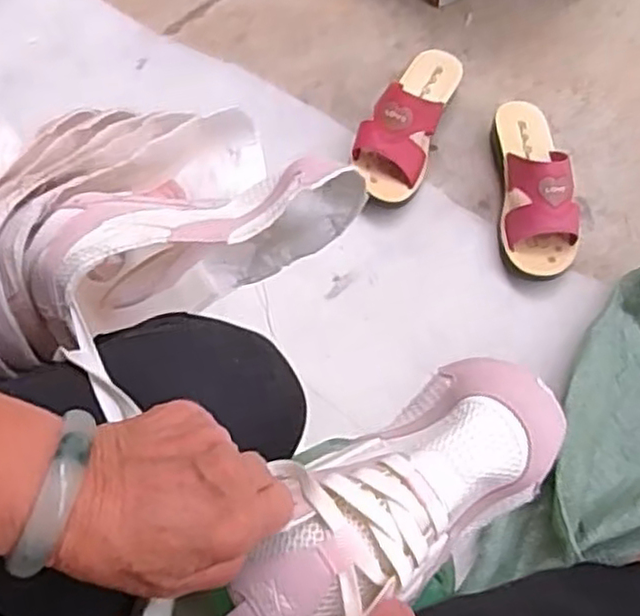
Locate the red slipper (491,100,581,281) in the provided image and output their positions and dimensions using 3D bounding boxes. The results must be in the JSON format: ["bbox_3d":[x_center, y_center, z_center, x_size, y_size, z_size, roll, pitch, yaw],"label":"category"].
[{"bbox_3d":[0.247,-0.147,0.843,0.081,0.077,0.227,0,66,-2],"label":"red slipper"}]

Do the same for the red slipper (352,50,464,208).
[{"bbox_3d":[0.104,-0.231,0.879,0.085,0.075,0.225,20,67,7],"label":"red slipper"}]

